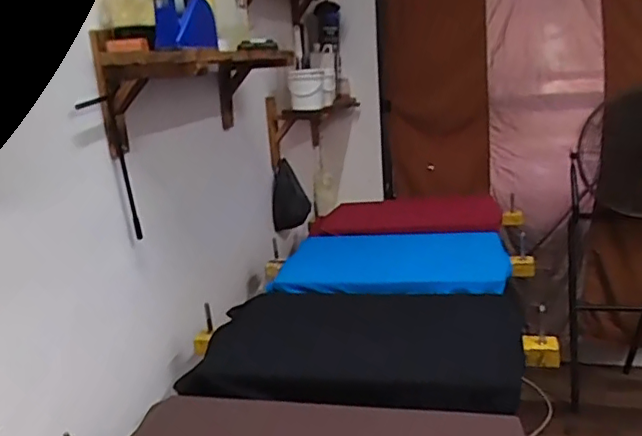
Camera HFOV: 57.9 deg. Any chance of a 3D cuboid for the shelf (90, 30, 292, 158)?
[{"bbox_3d":[-0.252,-0.291,1.347,0.222,0.189,0.608,0,16,16],"label":"shelf"}]

